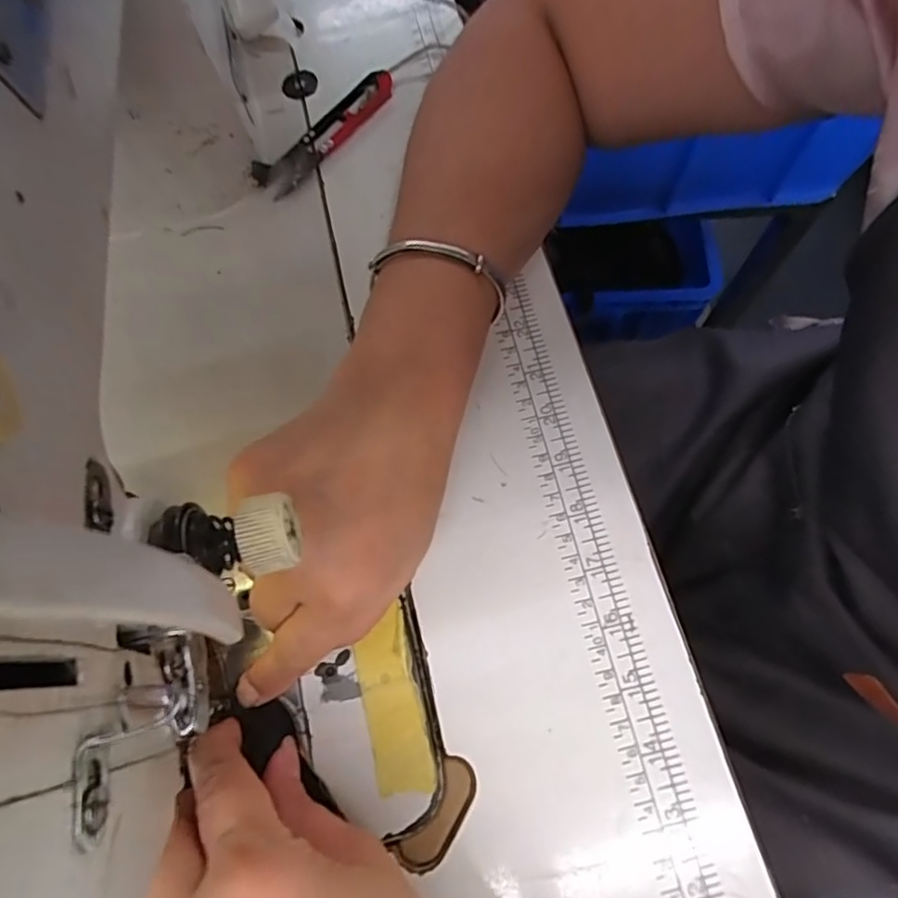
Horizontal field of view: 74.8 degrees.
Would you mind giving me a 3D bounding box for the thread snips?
[{"bbox_3d":[-0.073,-0.192,0.358,0.024,0.017,0.104,40,77,15],"label":"thread snips"}]

